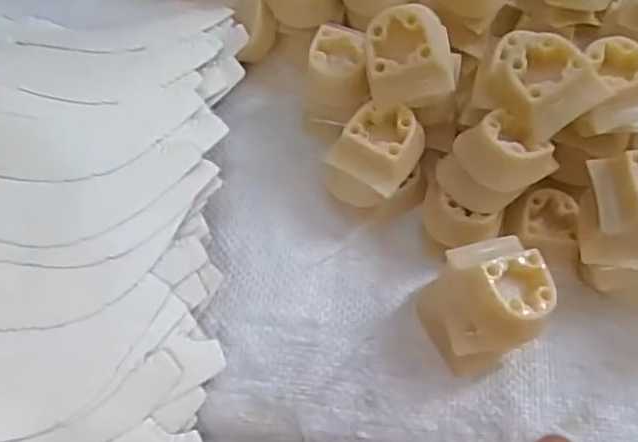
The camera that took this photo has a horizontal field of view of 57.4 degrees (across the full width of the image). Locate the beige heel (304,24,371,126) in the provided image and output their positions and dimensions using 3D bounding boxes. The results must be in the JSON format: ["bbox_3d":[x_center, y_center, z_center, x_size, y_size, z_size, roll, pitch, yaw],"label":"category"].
[{"bbox_3d":[0.009,-0.074,0.315,0.031,0.047,0.041,4,61,-2],"label":"beige heel"}]

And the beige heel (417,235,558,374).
[{"bbox_3d":[0.075,0.036,0.261,0.045,0.049,0.046,-23,65,-16],"label":"beige heel"}]

